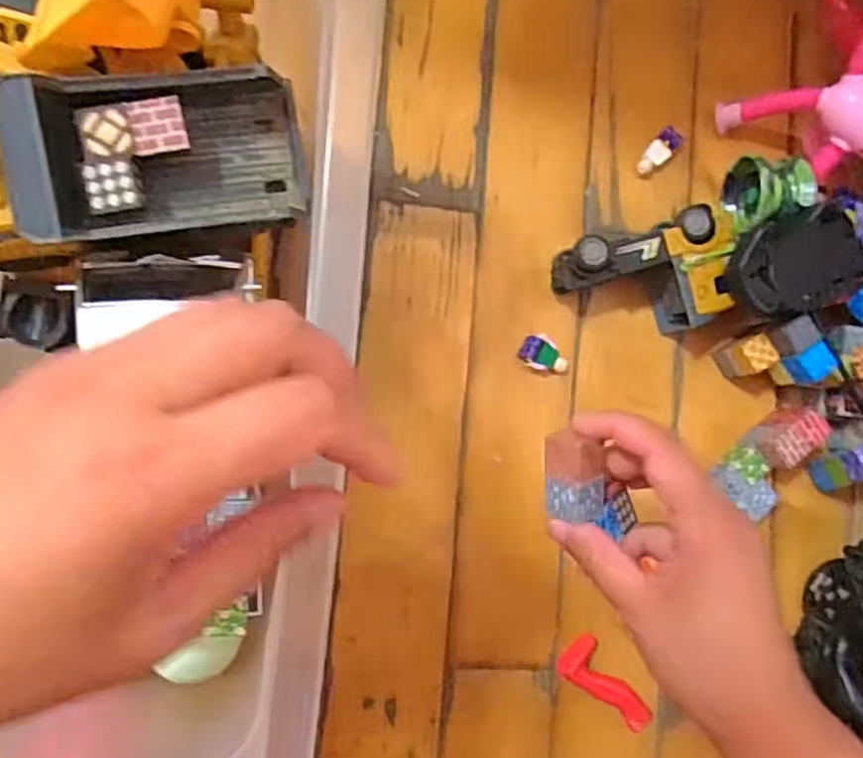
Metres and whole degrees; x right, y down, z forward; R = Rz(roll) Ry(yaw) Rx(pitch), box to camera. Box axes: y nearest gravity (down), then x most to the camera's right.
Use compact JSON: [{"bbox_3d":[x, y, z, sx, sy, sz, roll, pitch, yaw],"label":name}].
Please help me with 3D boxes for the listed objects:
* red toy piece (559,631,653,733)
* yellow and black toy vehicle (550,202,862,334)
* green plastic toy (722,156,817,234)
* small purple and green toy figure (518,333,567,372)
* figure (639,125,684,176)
[{"bbox_3d":[0.114,0.202,0.477,0.030,0.011,0.072,-41,94,-9],"label":"red toy piece"},{"bbox_3d":[0.183,-0.072,0.476,0.198,0.070,0.068,-11,89,-10],"label":"yellow and black toy vehicle"},{"bbox_3d":[0.222,-0.128,0.492,0.041,0.055,0.046,-21,90,-10],"label":"green plastic toy"},{"bbox_3d":[0.076,-0.016,0.484,0.033,0.014,0.023,28,83,-7],"label":"small purple and green toy figure"},{"bbox_3d":[0.157,-0.158,0.505,0.016,0.012,0.038,44,81,-4],"label":"figure"}]

